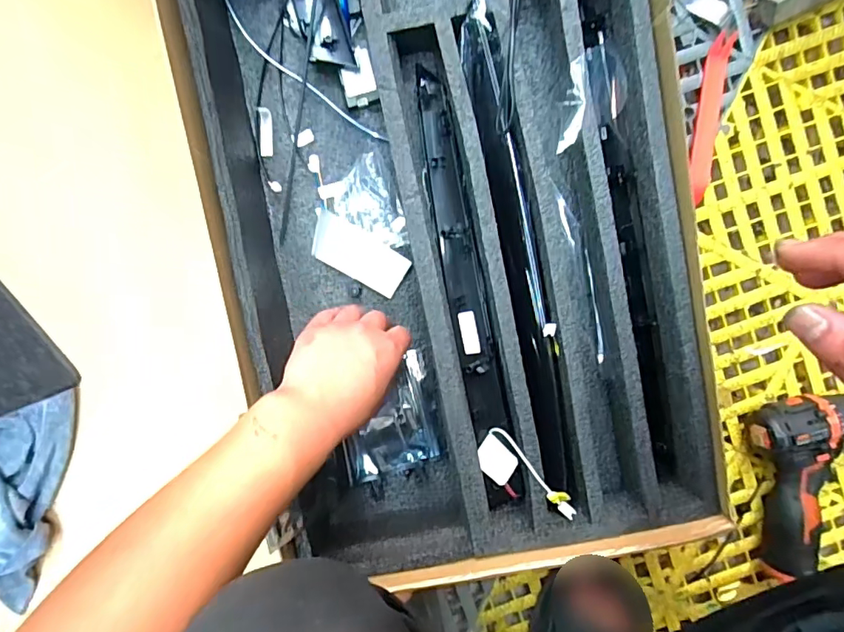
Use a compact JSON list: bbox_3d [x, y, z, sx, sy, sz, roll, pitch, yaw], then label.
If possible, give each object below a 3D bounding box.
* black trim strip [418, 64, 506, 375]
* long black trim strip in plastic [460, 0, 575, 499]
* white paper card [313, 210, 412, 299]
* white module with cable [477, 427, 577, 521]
[{"bbox_3d":[0.030,-0.086,0.474,0.036,0.021,0.283,-12,94,-2],"label":"black trim strip"},{"bbox_3d":[0.091,-0.051,0.456,0.033,0.030,0.426,-13,94,-2],"label":"long black trim strip in plastic"},{"bbox_3d":[-0.067,-0.064,0.530,0.104,0.006,0.048,30,92,-5],"label":"white paper card"},{"bbox_3d":[0.097,0.154,0.475,0.102,0.018,0.055,32,122,20],"label":"white module with cable"}]

